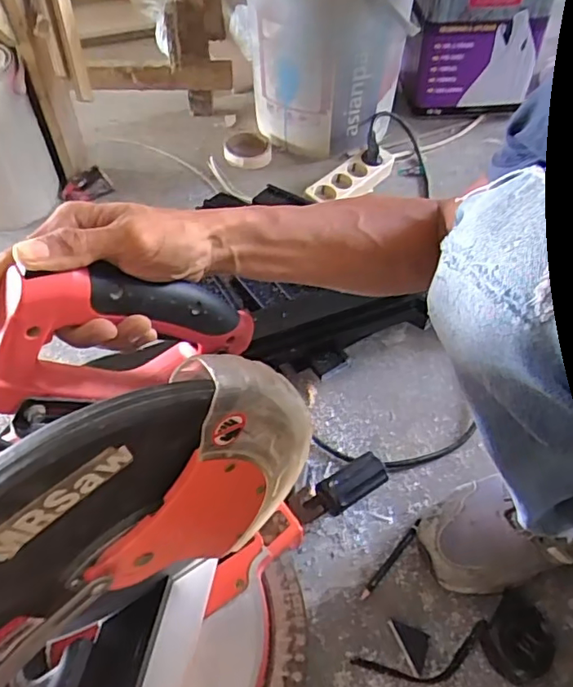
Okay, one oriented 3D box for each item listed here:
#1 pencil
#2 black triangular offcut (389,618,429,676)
[{"bbox_3d":[0.114,0.233,0.597,0.008,0.013,0.106,35,56,24],"label":"pencil"},{"bbox_3d":[0.115,0.295,0.539,0.040,0.004,0.036,13,67,27],"label":"black triangular offcut"}]

